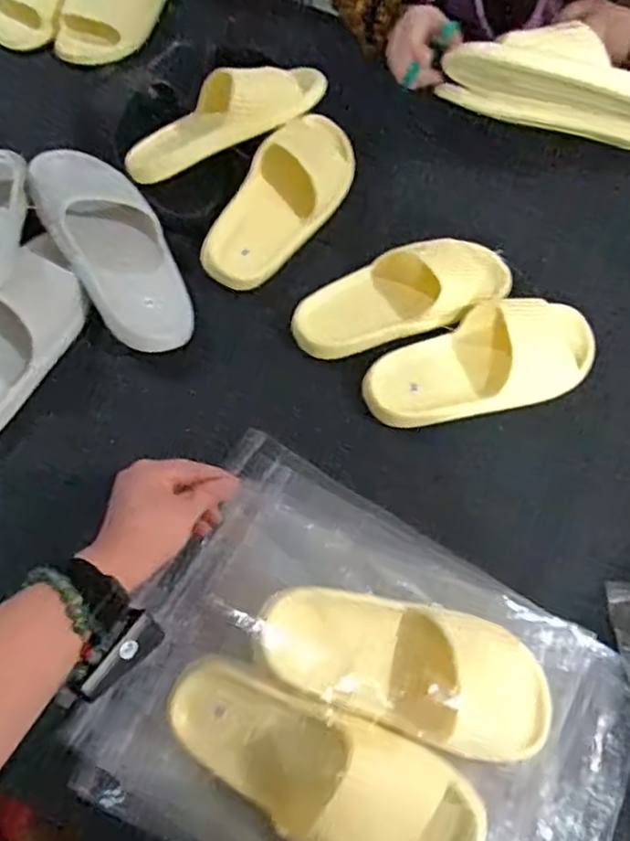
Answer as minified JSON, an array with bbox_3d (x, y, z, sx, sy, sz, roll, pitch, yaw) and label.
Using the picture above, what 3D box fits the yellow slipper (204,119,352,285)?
[{"bbox_3d":[-0.037,-0.255,0.771,0.087,0.085,0.244,35,81,14],"label":"yellow slipper"}]

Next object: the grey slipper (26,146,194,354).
[{"bbox_3d":[-0.221,-0.199,0.735,0.110,0.073,0.276,-31,87,-15],"label":"grey slipper"}]

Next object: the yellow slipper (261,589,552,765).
[{"bbox_3d":[0.082,0.188,0.512,0.242,0.060,0.108,22,64,-16],"label":"yellow slipper"}]

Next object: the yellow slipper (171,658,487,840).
[{"bbox_3d":[0.001,0.269,0.507,0.244,0.094,0.093,23,66,9],"label":"yellow slipper"}]

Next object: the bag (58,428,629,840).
[{"bbox_3d":[0.043,0.230,0.526,0.409,0.108,0.311,29,68,11],"label":"bag"}]

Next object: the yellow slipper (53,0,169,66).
[{"bbox_3d":[-0.262,-0.603,0.936,0.110,0.075,0.256,20,66,8],"label":"yellow slipper"}]

